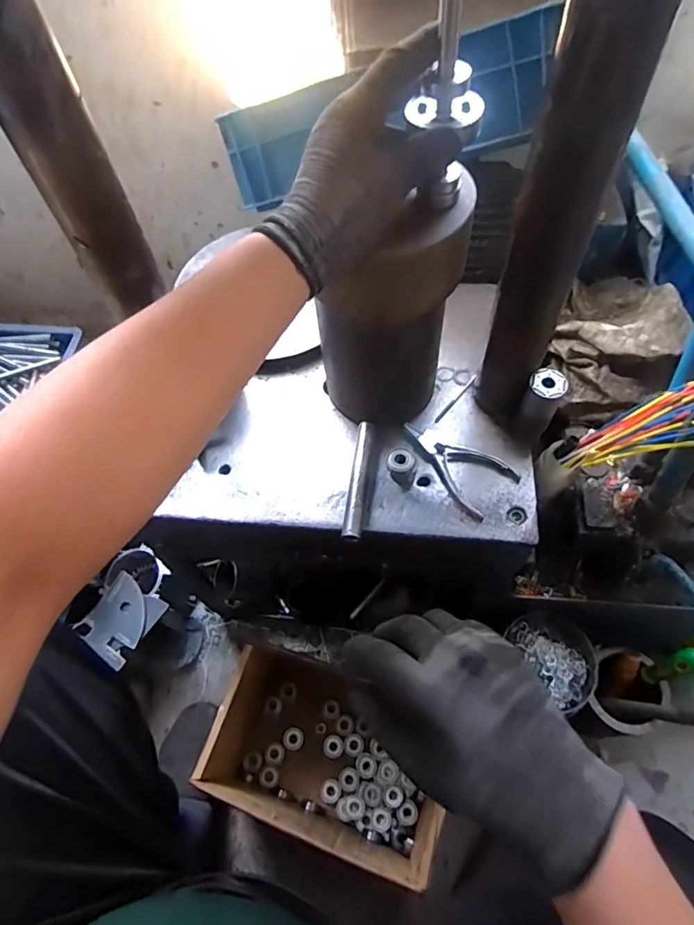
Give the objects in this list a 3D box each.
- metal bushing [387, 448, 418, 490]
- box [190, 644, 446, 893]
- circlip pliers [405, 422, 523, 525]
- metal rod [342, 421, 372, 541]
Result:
[{"bbox_3d":[0.060,0.005,0.562,0.030,0.032,0.027,24,64,17],"label":"metal bushing"},{"bbox_3d":[-0.019,0.409,0.735,0.303,0.181,0.193,16,62,13],"label":"box"},{"bbox_3d":[0.118,-0.003,0.574,0.069,0.011,0.131,-39,64,-17],"label":"circlip pliers"},{"bbox_3d":[0.013,0.016,0.560,0.017,0.012,0.139,5,60,7],"label":"metal rod"}]

